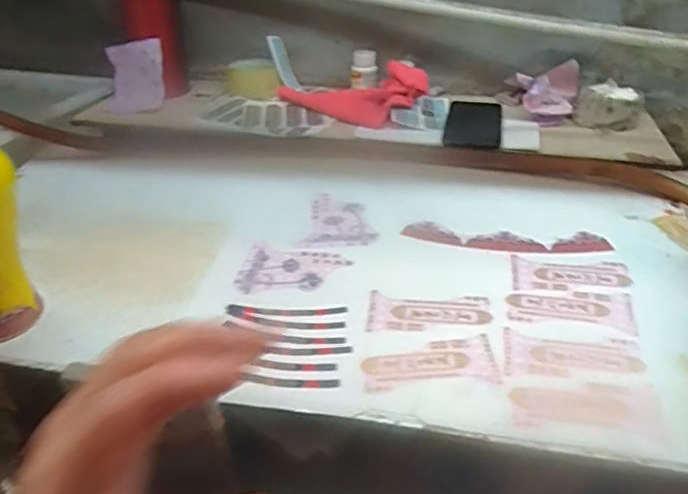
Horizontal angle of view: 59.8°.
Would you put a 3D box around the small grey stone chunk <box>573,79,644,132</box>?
[{"bbox_3d":[0.373,-0.201,0.835,0.083,0.041,0.083,17,41,23],"label":"small grey stone chunk"}]

